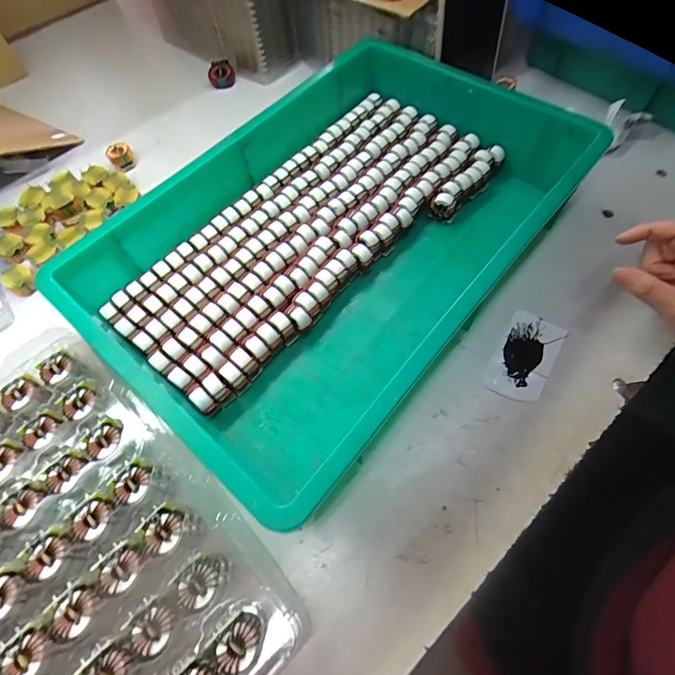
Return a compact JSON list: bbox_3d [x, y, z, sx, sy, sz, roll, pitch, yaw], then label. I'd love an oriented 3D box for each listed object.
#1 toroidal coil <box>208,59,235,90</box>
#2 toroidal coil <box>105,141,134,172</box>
[{"bbox_3d":[-0.161,-0.366,0.548,0.035,0.021,0.032,-1,64,2],"label":"toroidal coil"},{"bbox_3d":[-0.263,-0.219,0.478,0.029,0.027,0.023,-32,67,-13],"label":"toroidal coil"}]

